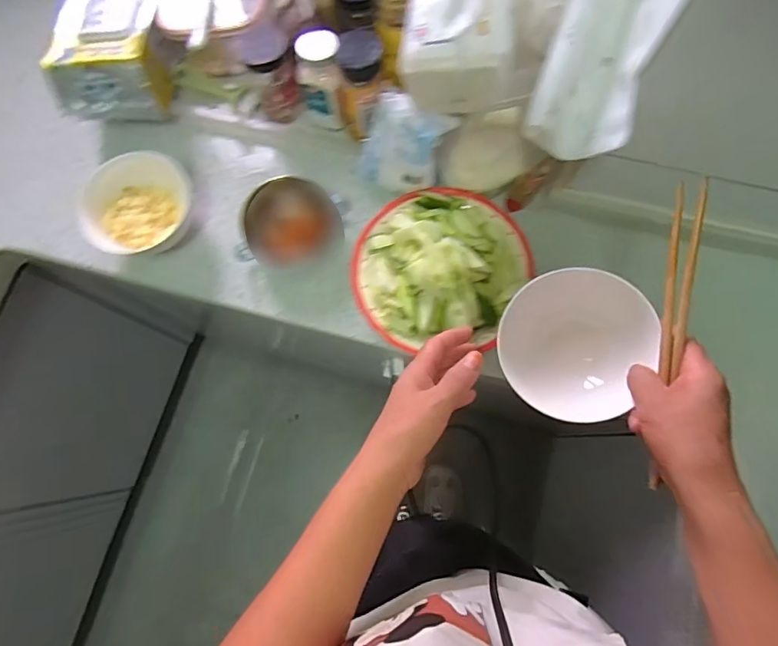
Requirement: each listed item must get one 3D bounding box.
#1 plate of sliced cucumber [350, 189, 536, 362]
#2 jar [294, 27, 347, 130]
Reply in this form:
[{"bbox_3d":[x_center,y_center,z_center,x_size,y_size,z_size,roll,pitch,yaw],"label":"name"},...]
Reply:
[{"bbox_3d":[0.058,-0.069,0.551,0.189,0.079,0.203,0,75,0],"label":"plate of sliced cucumber"},{"bbox_3d":[-0.083,-0.300,0.594,0.054,0.114,0.059,-1,75,0],"label":"jar"}]

